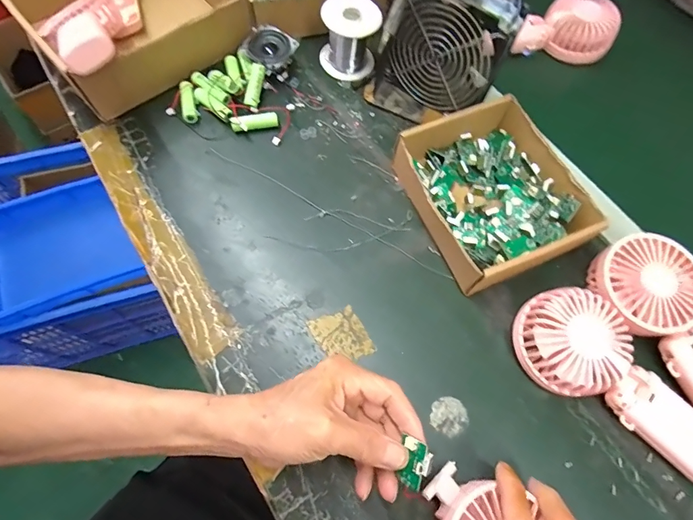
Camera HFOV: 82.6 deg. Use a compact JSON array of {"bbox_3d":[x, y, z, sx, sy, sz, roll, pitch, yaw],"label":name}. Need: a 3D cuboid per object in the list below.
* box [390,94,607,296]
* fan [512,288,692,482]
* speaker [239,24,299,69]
[{"bbox_3d":[0.142,-0.068,0.396,0.137,0.049,0.171,-21,71,-10],"label":"box"},{"bbox_3d":[0.233,0.098,0.336,0.182,0.045,0.082,32,70,10],"label":"fan"},{"bbox_3d":[-0.093,-0.250,0.472,0.055,0.025,0.051,33,70,10],"label":"speaker"}]

